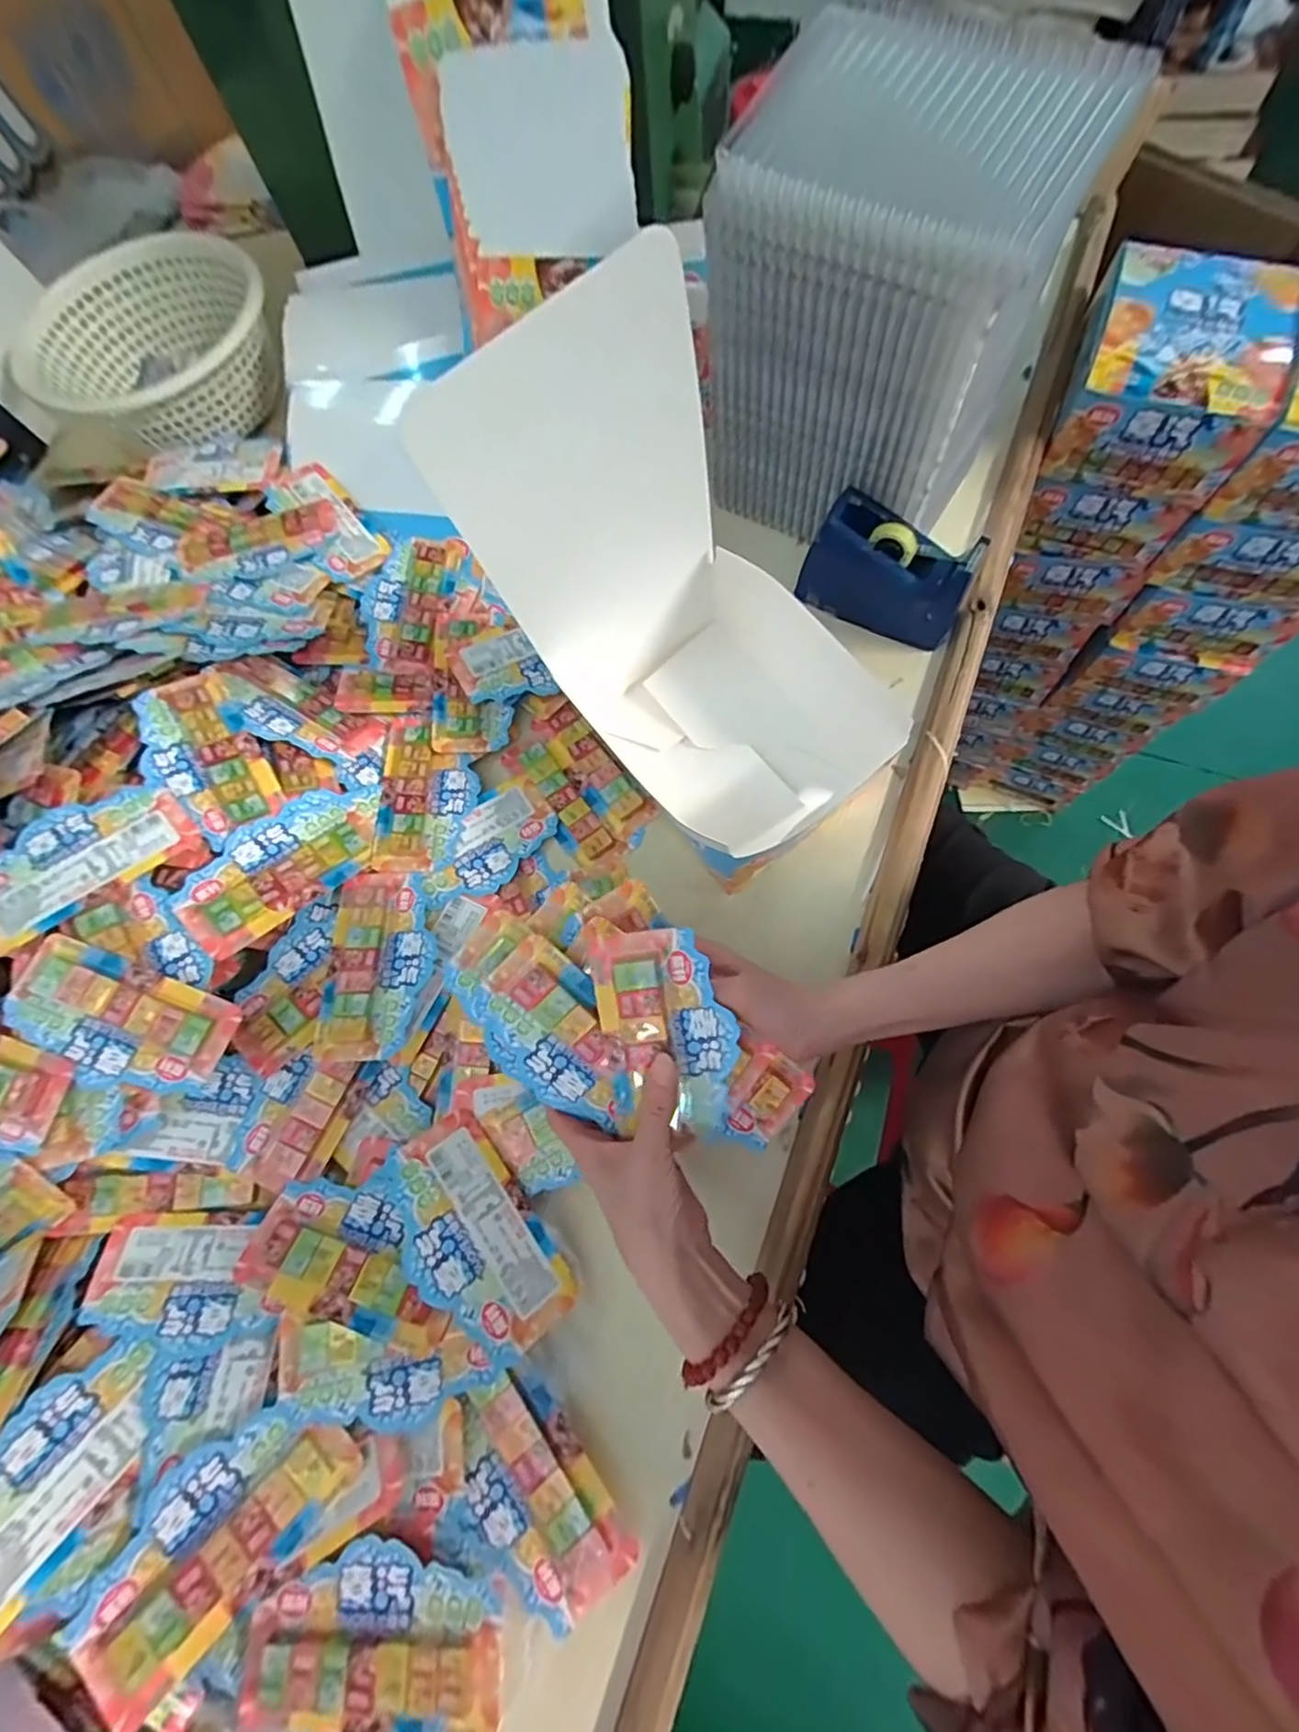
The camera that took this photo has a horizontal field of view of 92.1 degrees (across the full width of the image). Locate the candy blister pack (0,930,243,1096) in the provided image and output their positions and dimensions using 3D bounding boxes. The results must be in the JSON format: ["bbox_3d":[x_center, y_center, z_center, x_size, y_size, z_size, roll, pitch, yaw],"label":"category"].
[{"bbox_3d":[-0.363,0.104,0.424,0.144,0.016,0.073,22,78,1],"label":"candy blister pack"}]

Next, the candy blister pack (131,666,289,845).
[{"bbox_3d":[-0.354,-0.086,0.497,0.075,0.012,0.138,-31,85,-18],"label":"candy blister pack"}]

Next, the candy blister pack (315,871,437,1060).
[{"bbox_3d":[-0.206,0.069,0.471,0.076,0.015,0.142,-5,71,4],"label":"candy blister pack"}]

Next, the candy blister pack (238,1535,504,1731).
[{"bbox_3d":[-0.153,0.422,0.342,0.144,0.014,0.074,-6,62,6],"label":"candy blister pack"}]

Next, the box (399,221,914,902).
[{"bbox_3d":[0.052,-0.159,0.406,0.242,0.311,0.192,38,79,16],"label":"box"}]

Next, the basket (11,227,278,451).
[{"bbox_3d":[-0.540,-0.563,0.696,0.252,0.099,0.254,-2,72,5],"label":"basket"}]

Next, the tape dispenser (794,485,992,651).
[{"bbox_3d":[0.202,-0.249,0.531,0.131,0.088,0.047,28,77,13],"label":"tape dispenser"}]

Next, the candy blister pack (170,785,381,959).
[{"bbox_3d":[-0.283,-0.006,0.494,0.077,0.021,0.165,36,61,10],"label":"candy blister pack"}]

